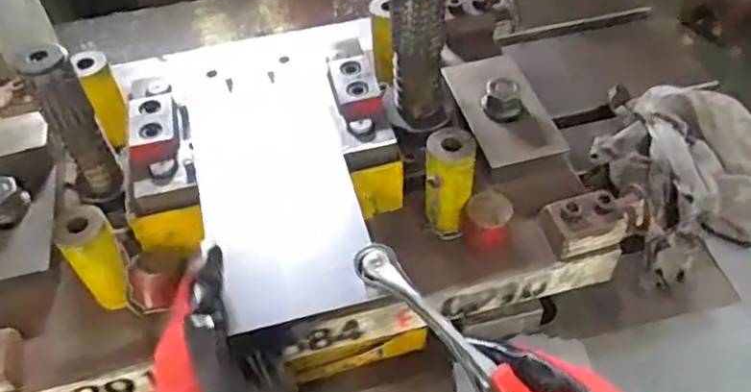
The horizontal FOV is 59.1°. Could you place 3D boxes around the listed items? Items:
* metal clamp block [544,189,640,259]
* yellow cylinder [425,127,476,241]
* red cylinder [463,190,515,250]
[{"bbox_3d":[0.188,0.022,0.567,0.084,0.038,0.041,-9,50,-5],"label":"metal clamp block"},{"bbox_3d":[0.064,-0.009,0.572,0.041,0.096,0.038,3,50,6],"label":"yellow cylinder"},{"bbox_3d":[0.098,0.027,0.579,0.038,0.055,0.039,-2,49,2],"label":"red cylinder"}]

